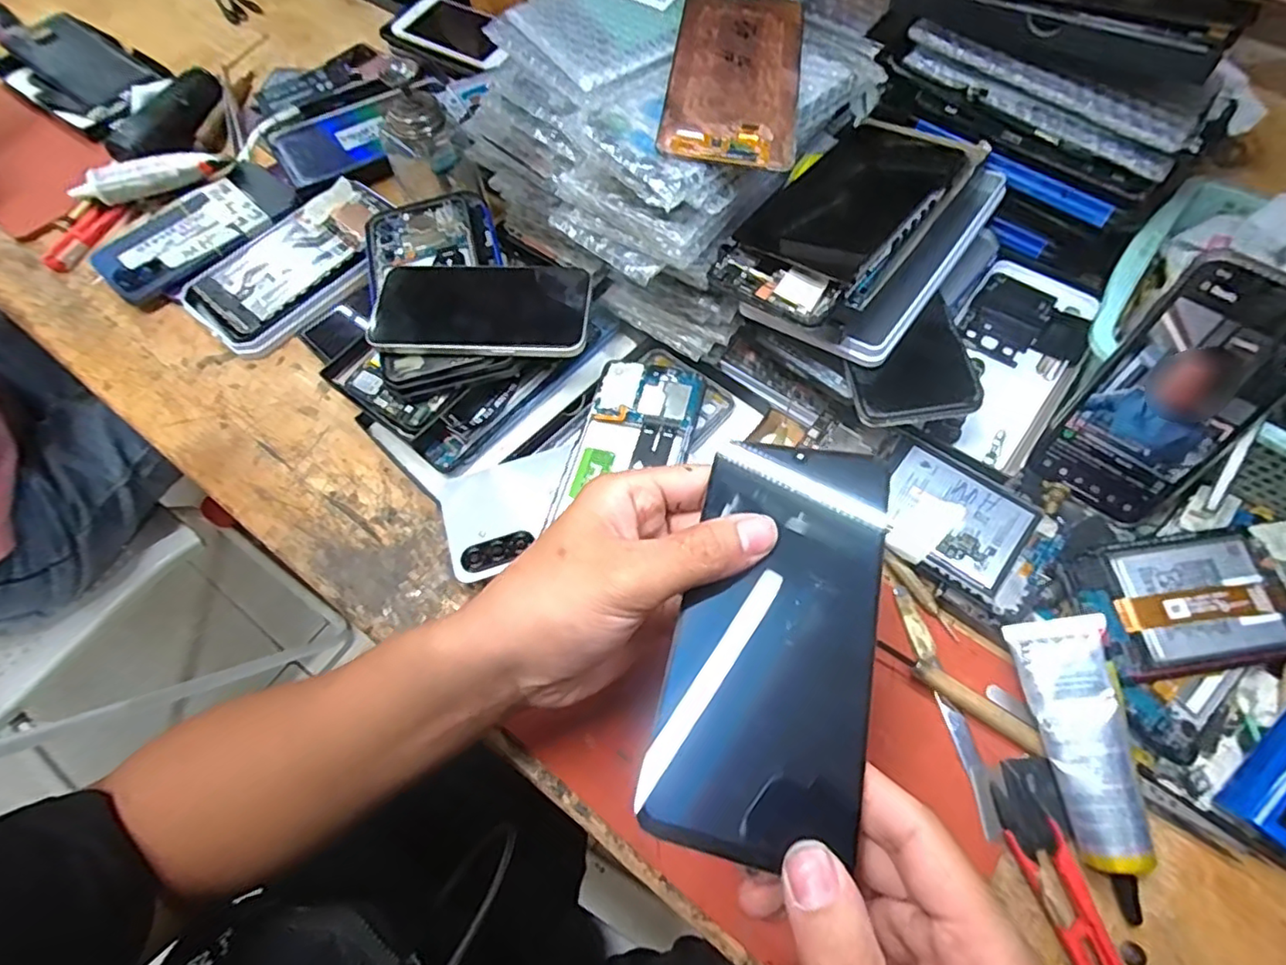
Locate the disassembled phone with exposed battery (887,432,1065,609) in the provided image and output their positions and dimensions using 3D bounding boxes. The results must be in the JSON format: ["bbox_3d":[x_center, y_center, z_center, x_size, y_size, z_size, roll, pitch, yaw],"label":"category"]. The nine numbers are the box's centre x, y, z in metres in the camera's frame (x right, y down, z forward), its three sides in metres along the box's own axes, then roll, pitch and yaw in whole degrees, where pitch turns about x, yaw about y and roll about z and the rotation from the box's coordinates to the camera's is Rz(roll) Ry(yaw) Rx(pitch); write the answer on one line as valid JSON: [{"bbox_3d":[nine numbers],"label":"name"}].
[{"bbox_3d":[0.189,0.023,0.371,0.106,0.008,0.073,32,69,16],"label":"disassembled phone with exposed battery"}]

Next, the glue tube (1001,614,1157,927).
[{"bbox_3d":[0.223,0.137,0.309,0.040,0.022,0.132,-15,70,23],"label":"glue tube"}]

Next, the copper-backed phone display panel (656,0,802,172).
[{"bbox_3d":[0.054,-0.237,0.354,0.072,0.005,0.151,6,64,5],"label":"copper-backed phone display panel"}]

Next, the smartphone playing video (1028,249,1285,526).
[{"bbox_3d":[0.295,-0.045,0.345,0.075,0.147,0.005,35,41,19],"label":"smartphone playing video"}]

